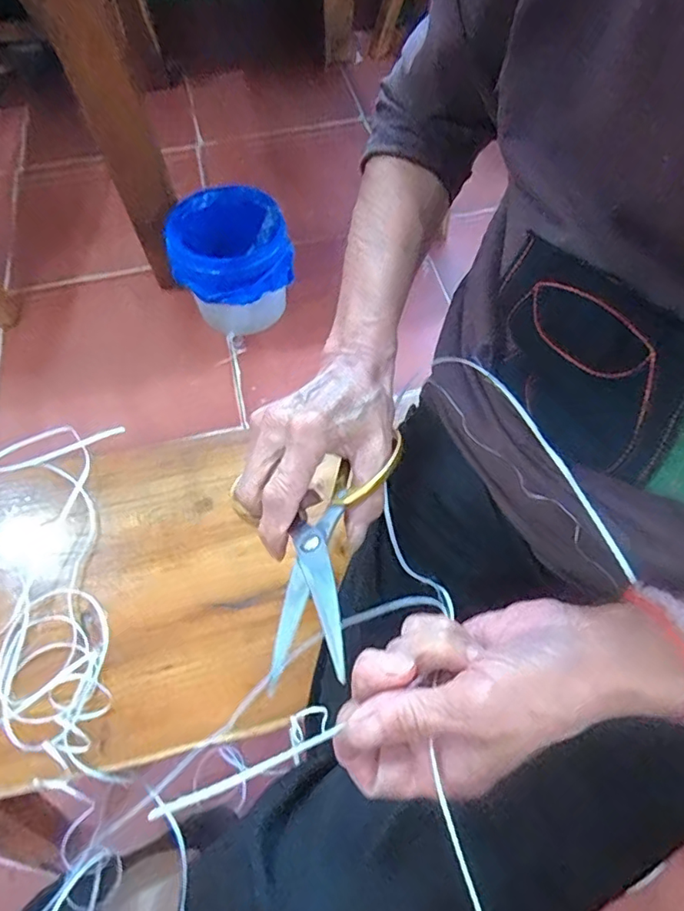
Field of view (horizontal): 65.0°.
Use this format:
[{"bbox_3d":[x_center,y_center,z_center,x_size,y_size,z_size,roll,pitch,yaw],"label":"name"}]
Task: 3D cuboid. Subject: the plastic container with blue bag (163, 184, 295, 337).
[{"bbox_3d":[-0.235,-0.414,1.125,0.236,0.206,0.223,-19,62,-10],"label":"plastic container with blue bag"}]

